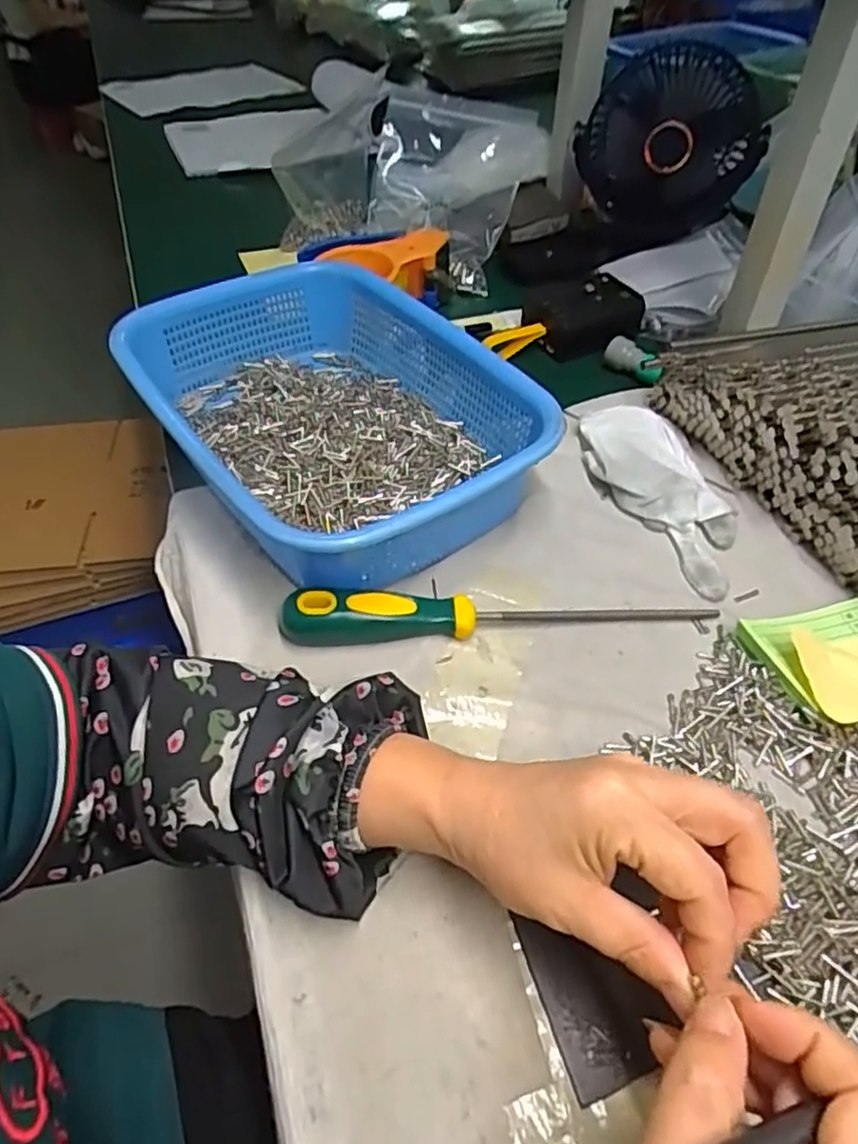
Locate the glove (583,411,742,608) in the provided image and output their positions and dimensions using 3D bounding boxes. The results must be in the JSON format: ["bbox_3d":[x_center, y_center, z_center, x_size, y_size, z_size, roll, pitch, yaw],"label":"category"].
[{"bbox_3d":[0.164,-0.055,0.473,0.074,0.018,0.166,-15,51,-13],"label":"glove"}]

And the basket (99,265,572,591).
[{"bbox_3d":[-0.062,-0.112,0.476,0.214,0.070,0.286,-31,56,-24],"label":"basket"}]

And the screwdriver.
[{"bbox_3d":[0.042,0.020,0.390,0.246,0.024,0.022,-2,49,-2],"label":"screwdriver"}]

